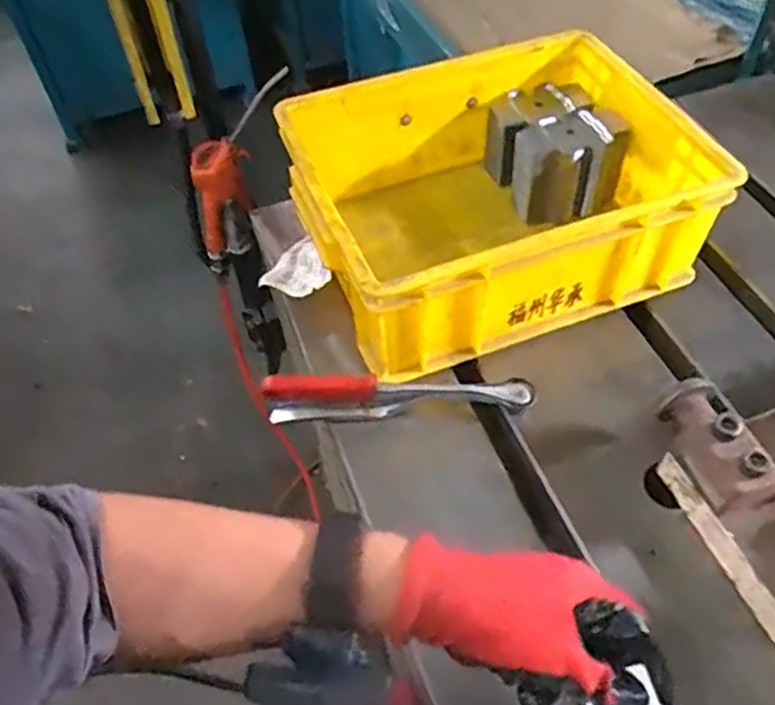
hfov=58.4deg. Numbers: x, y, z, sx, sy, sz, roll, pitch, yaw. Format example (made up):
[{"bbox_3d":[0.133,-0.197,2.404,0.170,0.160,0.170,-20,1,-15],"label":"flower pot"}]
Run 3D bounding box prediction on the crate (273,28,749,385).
[{"bbox_3d":[0.092,-0.148,0.663,0.343,0.141,0.282,-18,54,-13],"label":"crate"}]

